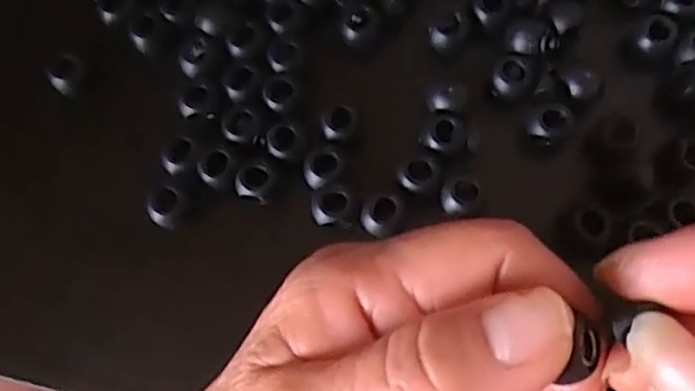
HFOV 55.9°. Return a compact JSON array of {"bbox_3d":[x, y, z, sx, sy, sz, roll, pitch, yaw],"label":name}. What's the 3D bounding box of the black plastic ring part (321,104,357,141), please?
[{"bbox_3d":[-0.003,-0.025,0.221,0.012,0.004,0.012,-1,75,3],"label":"black plastic ring part"}]

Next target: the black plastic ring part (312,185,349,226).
[{"bbox_3d":[-0.006,0.003,0.211,0.013,0.004,0.011,-27,75,-4],"label":"black plastic ring part"}]

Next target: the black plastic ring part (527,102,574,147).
[{"bbox_3d":[0.066,-0.024,0.215,0.014,0.006,0.012,32,79,11],"label":"black plastic ring part"}]

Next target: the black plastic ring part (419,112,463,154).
[{"bbox_3d":[0.032,-0.021,0.218,0.013,0.004,0.013,18,77,8],"label":"black plastic ring part"}]

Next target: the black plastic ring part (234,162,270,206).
[{"bbox_3d":[-0.031,-0.005,0.218,0.011,0.006,0.012,-1,75,3],"label":"black plastic ring part"}]

